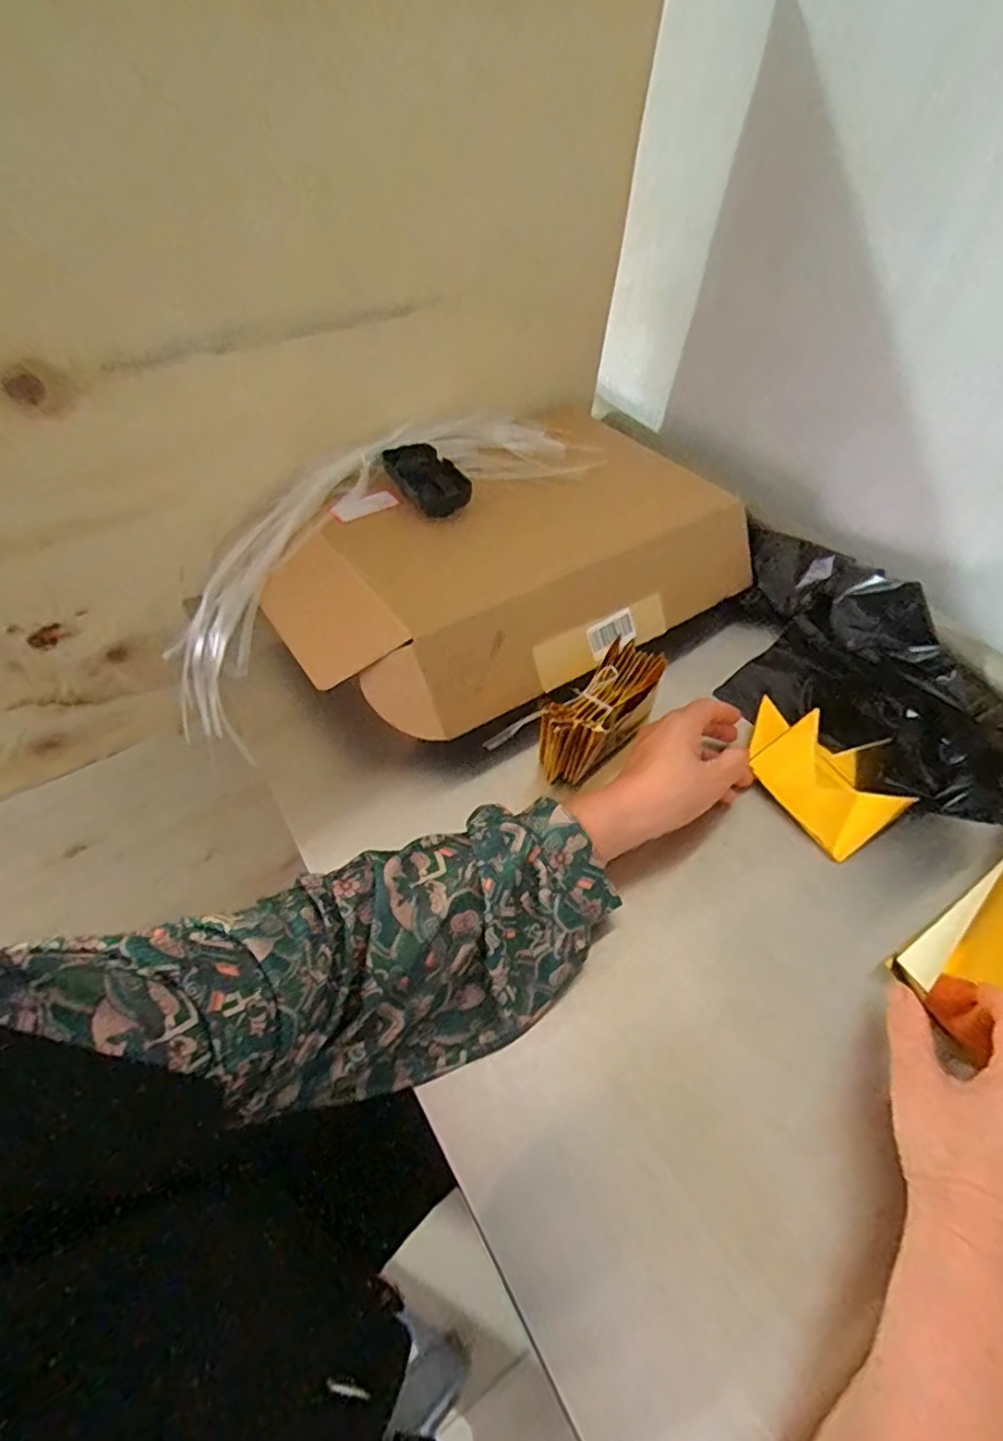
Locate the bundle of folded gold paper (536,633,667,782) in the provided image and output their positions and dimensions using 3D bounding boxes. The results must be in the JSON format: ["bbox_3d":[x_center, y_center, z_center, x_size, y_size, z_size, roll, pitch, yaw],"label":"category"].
[{"bbox_3d":[0.081,-0.002,0.509,0.045,0.076,0.110,35,60,27],"label":"bundle of folded gold paper"}]

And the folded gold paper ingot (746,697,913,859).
[{"bbox_3d":[0.247,0.035,0.491,0.083,0.019,0.125,-33,63,-6],"label":"folded gold paper ingot"}]

